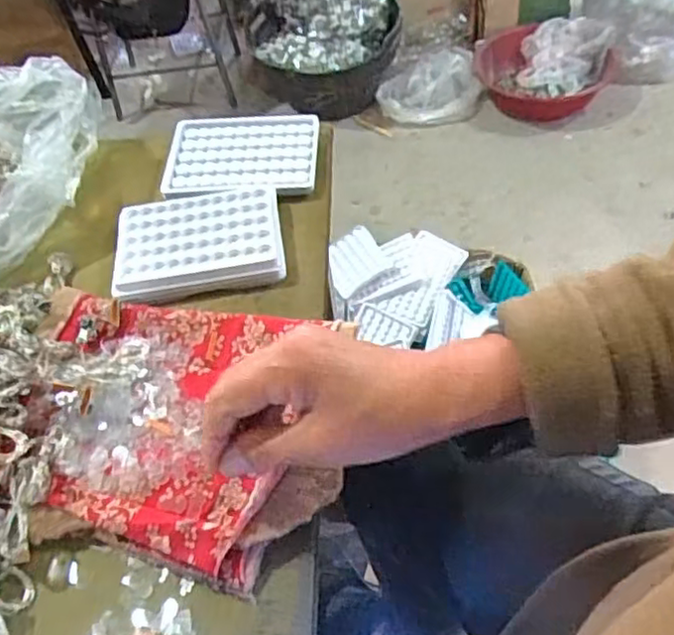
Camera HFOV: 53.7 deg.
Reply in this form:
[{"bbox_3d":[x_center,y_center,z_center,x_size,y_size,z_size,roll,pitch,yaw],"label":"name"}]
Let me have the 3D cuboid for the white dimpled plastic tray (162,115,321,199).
[{"bbox_3d":[-0.083,-0.141,0.578,0.130,0.012,0.099,-1,50,5],"label":"white dimpled plastic tray"}]

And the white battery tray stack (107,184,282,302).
[{"bbox_3d":[-0.107,-0.060,0.520,0.127,0.018,0.095,-8,50,-1],"label":"white battery tray stack"}]

